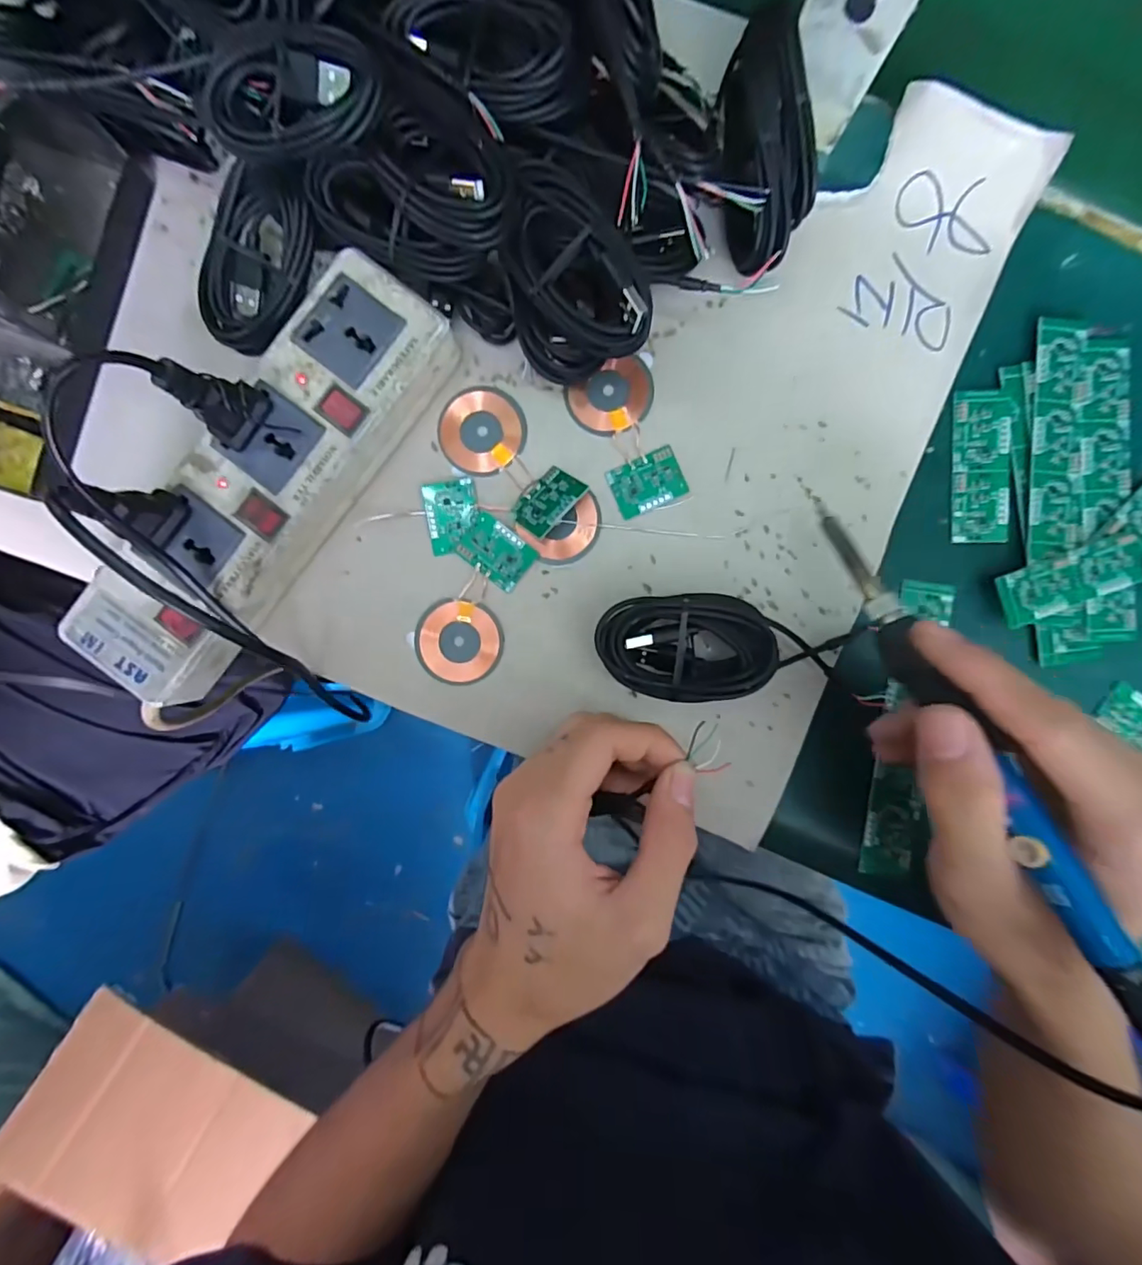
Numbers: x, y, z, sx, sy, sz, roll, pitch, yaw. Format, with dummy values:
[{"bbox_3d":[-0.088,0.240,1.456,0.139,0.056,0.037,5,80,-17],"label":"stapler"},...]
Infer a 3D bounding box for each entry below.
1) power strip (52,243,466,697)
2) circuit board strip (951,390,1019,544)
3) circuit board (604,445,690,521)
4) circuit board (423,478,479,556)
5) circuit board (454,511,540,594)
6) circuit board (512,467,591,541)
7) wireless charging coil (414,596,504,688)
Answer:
[{"bbox_3d":[-0.134,-0.066,0.241,0.057,0.032,0.206,38,91,-2],"label":"power strip"},{"bbox_3d":[0.199,-0.080,0.256,0.027,0.004,0.072,0,92,-1],"label":"circuit board strip"},{"bbox_3d":[0.036,-0.072,0.255,0.034,0.004,0.024,-24,92,0],"label":"circuit board"},{"bbox_3d":[-0.057,-0.056,0.255,0.025,0.004,0.033,-11,92,0],"label":"circuit board"},{"bbox_3d":[-0.036,-0.039,0.256,0.034,0.004,0.026,38,91,-2],"label":"circuit board"},{"bbox_3d":[-0.011,-0.061,0.249,0.025,0.004,0.035,39,79,26],"label":"circuit board"},{"bbox_3d":[-0.054,0.005,0.257,0.041,0.005,0.040,0,92,-1],"label":"wireless charging coil"}]

